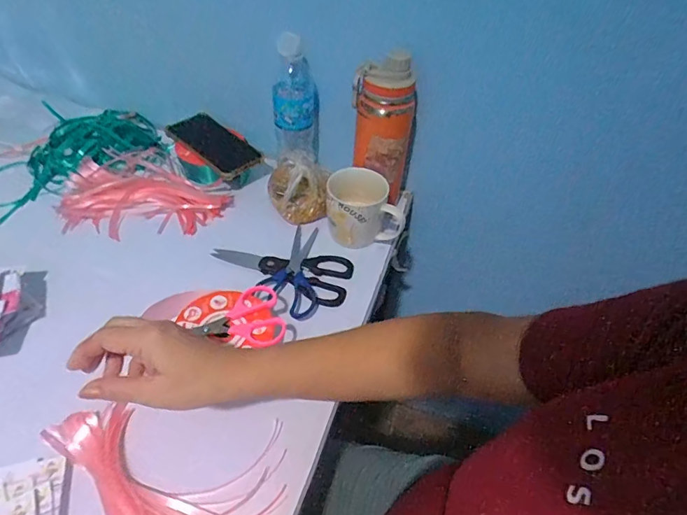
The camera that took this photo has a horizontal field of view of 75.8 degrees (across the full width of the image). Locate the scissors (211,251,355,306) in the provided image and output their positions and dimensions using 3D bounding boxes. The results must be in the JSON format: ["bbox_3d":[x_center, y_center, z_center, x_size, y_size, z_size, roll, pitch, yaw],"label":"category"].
[{"bbox_3d":[-0.085,0.014,0.606,0.191,0.017,0.078,13,49,7],"label":"scissors"}]

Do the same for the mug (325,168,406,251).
[{"bbox_3d":[0.026,-0.071,0.633,0.101,0.081,0.094,-1,49,-5],"label":"mug"}]

